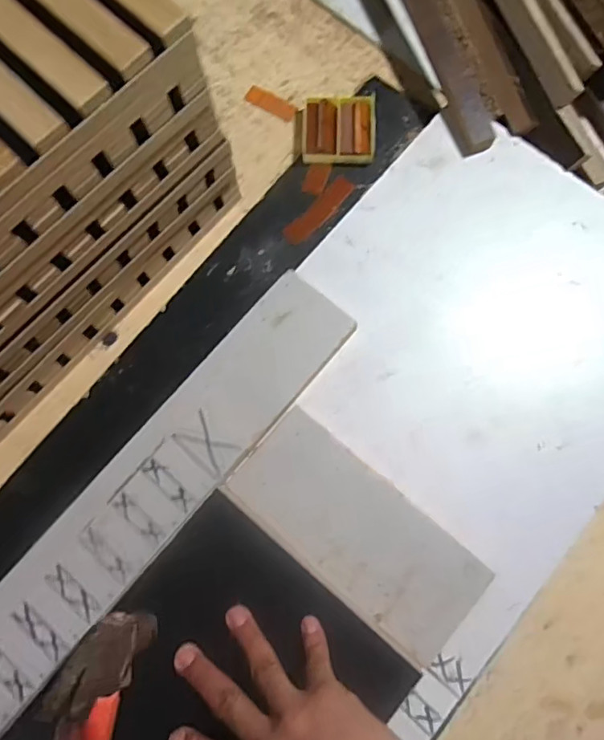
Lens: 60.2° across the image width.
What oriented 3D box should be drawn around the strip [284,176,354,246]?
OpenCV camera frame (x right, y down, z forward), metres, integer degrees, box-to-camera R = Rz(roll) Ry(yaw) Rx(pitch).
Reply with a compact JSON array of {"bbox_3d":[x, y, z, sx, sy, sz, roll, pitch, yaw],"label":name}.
[{"bbox_3d":[0.016,-0.144,0.472,0.077,0.005,0.022,-44,80,-7],"label":"strip"}]

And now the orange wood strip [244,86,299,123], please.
[{"bbox_3d":[-0.028,-0.253,0.494,0.051,0.009,0.018,30,80,8],"label":"orange wood strip"}]

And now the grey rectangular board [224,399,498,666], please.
[{"bbox_3d":[0.039,0.115,0.374,0.181,0.011,0.083,41,78,10],"label":"grey rectangular board"}]

